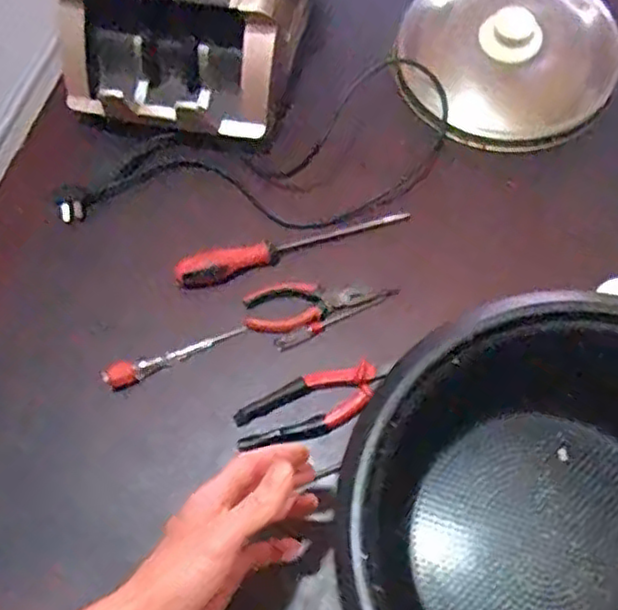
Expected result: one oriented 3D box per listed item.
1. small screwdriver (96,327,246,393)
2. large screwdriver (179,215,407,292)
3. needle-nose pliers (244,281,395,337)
[{"bbox_3d":[-0.137,0.052,0.723,0.150,0.023,0.022,-21,68,-13],"label":"small screwdriver"},{"bbox_3d":[-0.018,-0.063,0.742,0.249,0.029,0.027,-15,68,-3],"label":"large screwdriver"},{"bbox_3d":[0.010,-0.009,0.731,0.155,0.021,0.048,-18,68,-4],"label":"needle-nose pliers"}]

